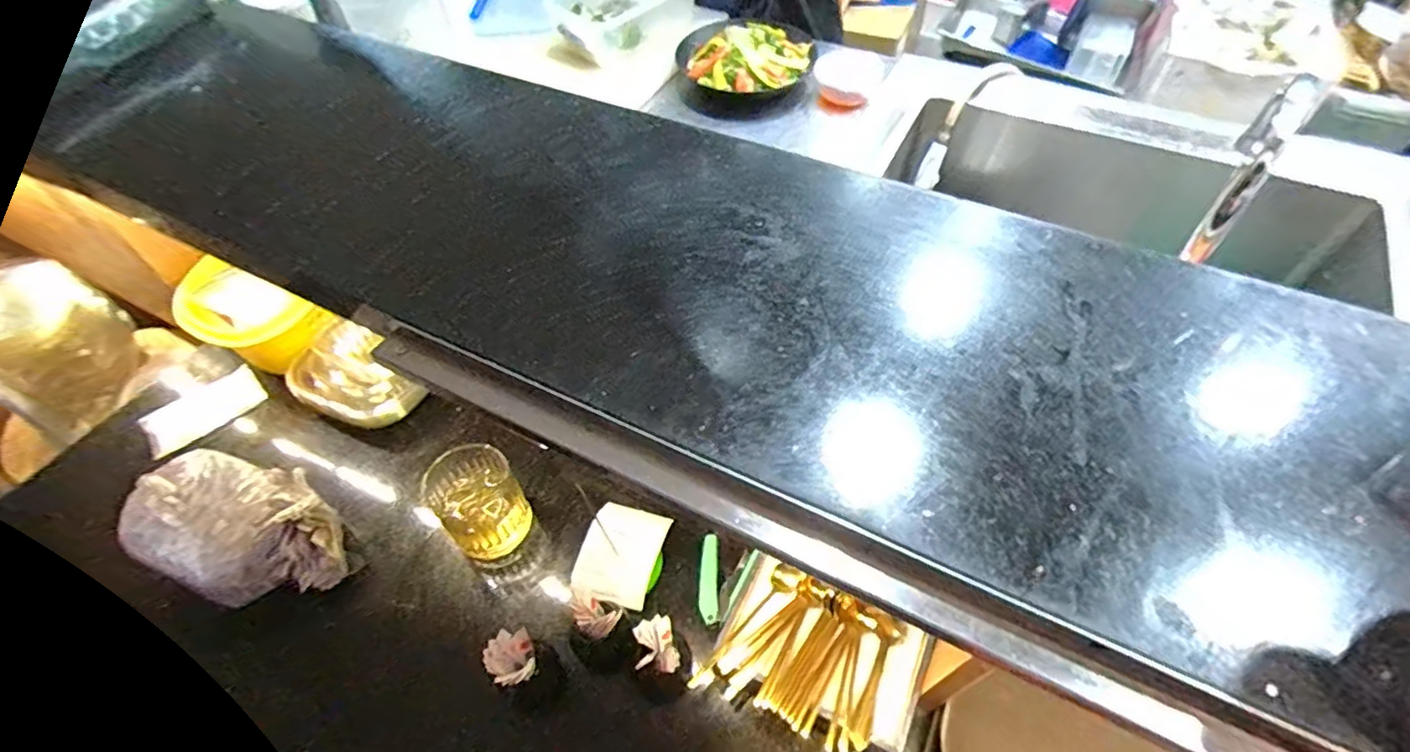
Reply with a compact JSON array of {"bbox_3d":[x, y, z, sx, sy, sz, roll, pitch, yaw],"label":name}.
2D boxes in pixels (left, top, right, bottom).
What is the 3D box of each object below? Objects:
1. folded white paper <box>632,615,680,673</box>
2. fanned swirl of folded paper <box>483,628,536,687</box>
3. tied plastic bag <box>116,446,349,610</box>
[{"bbox_3d":[-0.043,0.235,0.554,0.035,0.024,0.043,-8,55,-3],"label":"folded white paper"},{"bbox_3d":[-0.169,0.245,0.549,0.038,0.018,0.045,-19,56,-11],"label":"fanned swirl of folded paper"},{"bbox_3d":[-0.450,0.150,0.612,0.183,0.079,0.121,10,56,9],"label":"tied plastic bag"}]

